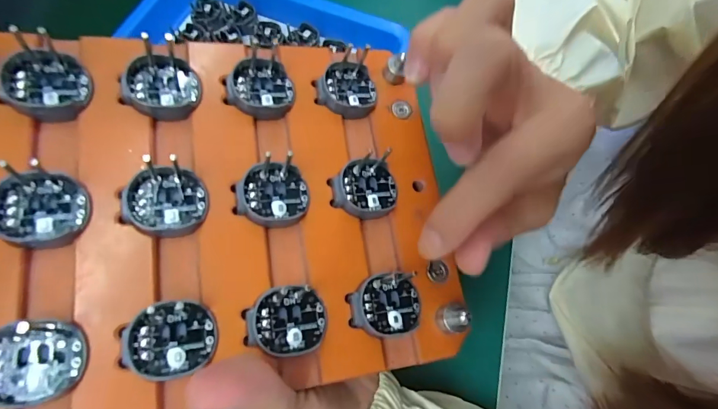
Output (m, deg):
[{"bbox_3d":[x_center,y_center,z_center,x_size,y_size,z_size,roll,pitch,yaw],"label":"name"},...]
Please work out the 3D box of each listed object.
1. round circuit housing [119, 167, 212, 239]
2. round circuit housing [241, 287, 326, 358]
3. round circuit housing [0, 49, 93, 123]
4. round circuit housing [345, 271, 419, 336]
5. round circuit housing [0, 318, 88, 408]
[{"bbox_3d":[-0.074,0.000,0.159,0.029,0.012,0.029,5,69,-14],"label":"round circuit housing"},{"bbox_3d":[-0.028,0.045,0.158,0.030,0.010,0.024,-4,72,-19],"label":"round circuit housing"},{"bbox_3d":[-0.121,-0.045,0.161,0.028,0.013,0.028,43,68,-6],"label":"round circuit housing"},{"bbox_3d":[0.010,0.041,0.170,0.030,0.009,0.024,-3,71,-17],"label":"round circuit housing"},{"bbox_3d":[-0.103,0.050,0.131,0.034,0.011,0.028,-21,83,-16],"label":"round circuit housing"}]

